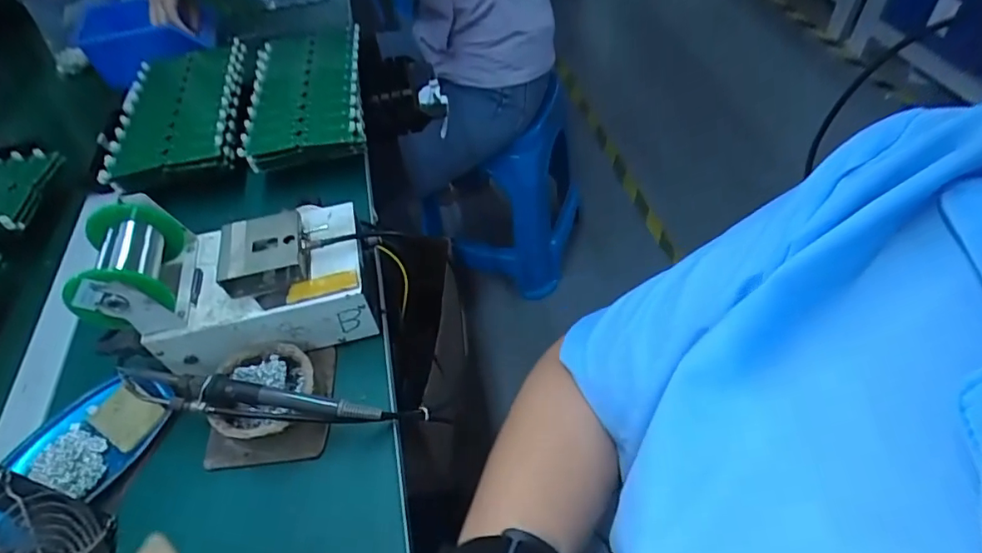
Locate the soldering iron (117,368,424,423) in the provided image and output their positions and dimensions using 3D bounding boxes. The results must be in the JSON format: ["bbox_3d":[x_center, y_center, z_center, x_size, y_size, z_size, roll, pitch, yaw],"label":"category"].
[{"bbox_3d":[-0.170,0.100,0.420,0.227,0.054,0.030,2,52,6],"label":"soldering iron"}]

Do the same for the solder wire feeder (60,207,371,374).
[{"bbox_3d":[-0.215,-0.002,0.459,0.203,0.124,0.113,-16,52,-8],"label":"solder wire feeder"}]

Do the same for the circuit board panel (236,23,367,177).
[{"bbox_3d":[-0.229,-0.240,0.661,0.136,0.024,0.268,-9,52,-2],"label":"circuit board panel"}]

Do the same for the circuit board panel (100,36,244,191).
[{"bbox_3d":[-0.389,-0.219,0.666,0.142,0.026,0.278,-11,52,-4],"label":"circuit board panel"}]

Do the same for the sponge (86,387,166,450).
[{"bbox_3d":[-0.308,0.119,0.452,0.054,0.006,0.040,22,57,20],"label":"sponge"}]

